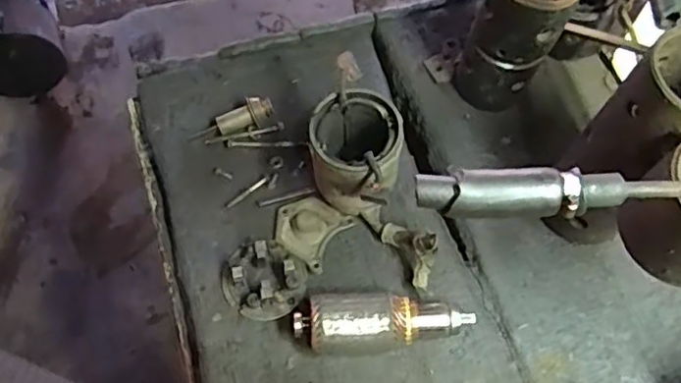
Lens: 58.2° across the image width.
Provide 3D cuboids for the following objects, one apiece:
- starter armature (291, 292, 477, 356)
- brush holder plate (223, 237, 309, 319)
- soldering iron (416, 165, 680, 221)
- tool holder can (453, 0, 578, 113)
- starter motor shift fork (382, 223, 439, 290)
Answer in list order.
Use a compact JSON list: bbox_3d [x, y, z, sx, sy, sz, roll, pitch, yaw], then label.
[{"bbox_3d":[0.038,0.120,0.554,0.156,0.047,0.047,1,64,-3],"label":"starter armature"},{"bbox_3d":[-0.073,0.082,0.580,0.077,0.030,0.070,1,64,-3],"label":"brush holder plate"},{"bbox_3d":[0.184,-0.001,0.375,0.268,0.028,0.029,0,64,-3],"label":"soldering iron"},{"bbox_3d":[0.171,-0.155,0.611,0.076,0.175,0.072,1,64,-3],"label":"tool holder can"},{"bbox_3d":[0.069,0.056,0.584,0.030,0.058,0.069,-26,68,-15],"label":"starter motor shift fork"}]

